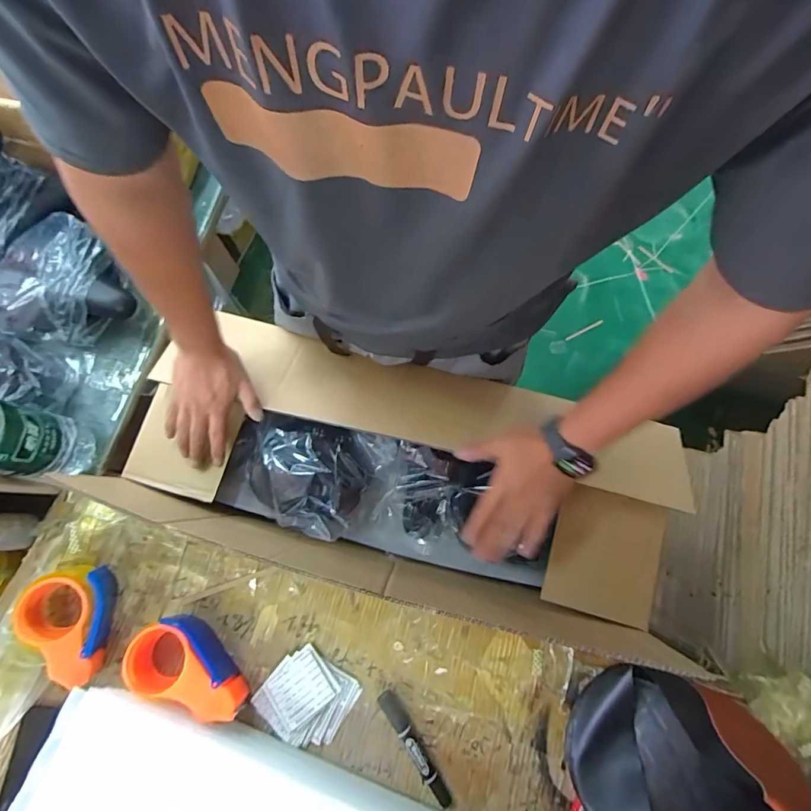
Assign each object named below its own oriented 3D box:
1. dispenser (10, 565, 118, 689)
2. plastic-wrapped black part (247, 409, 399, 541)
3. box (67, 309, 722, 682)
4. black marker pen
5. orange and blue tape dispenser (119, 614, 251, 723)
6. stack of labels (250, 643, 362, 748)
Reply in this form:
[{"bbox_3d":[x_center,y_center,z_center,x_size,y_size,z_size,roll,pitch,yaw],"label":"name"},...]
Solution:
[{"bbox_3d":[-0.434,0.278,0.567,0.101,0.067,0.128,0,75,1],"label":"dispenser"},{"bbox_3d":[-0.143,0.104,0.673,0.215,0.090,0.160,15,76,4],"label":"plastic-wrapped black part"},{"bbox_3d":[-0.022,0.099,0.662,0.764,0.213,0.328,18,76,9],"label":"box"},{"bbox_3d":[0.012,0.425,0.547,0.022,0.022,0.138,-36,78,-8],"label":"black marker pen"},{"bbox_3d":[-0.269,0.322,0.553,0.156,0.061,0.084,13,76,4],"label":"orange and blue tape dispenser"},{"bbox_3d":[-0.129,0.377,0.565,0.109,0.011,0.102,34,78,9],"label":"stack of labels"}]

